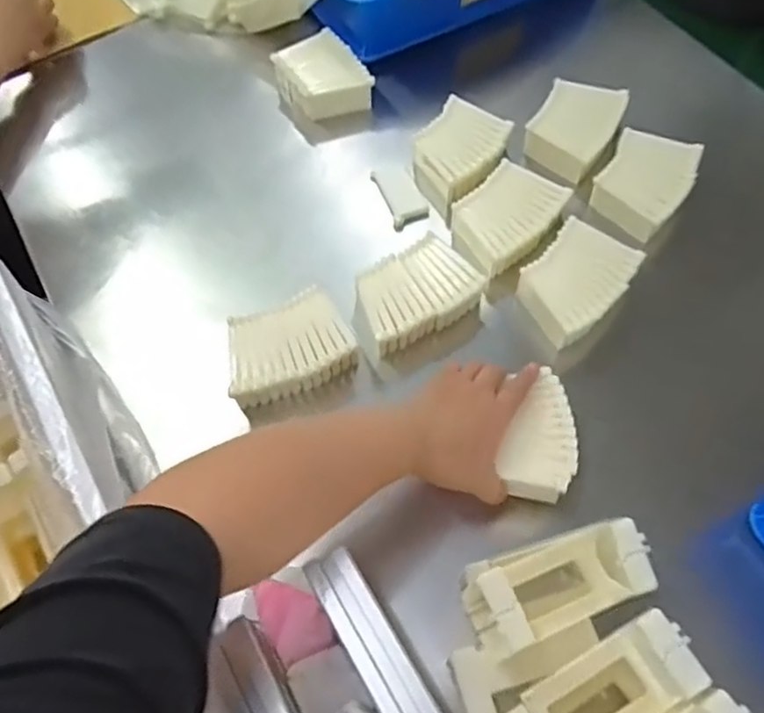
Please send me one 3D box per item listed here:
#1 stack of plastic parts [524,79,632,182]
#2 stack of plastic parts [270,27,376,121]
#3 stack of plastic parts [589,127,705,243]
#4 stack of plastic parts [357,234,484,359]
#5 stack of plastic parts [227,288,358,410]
[{"bbox_3d":[0.209,-0.247,0.743,0.083,0.034,0.106,26,65,15],"label":"stack of plastic parts"},{"bbox_3d":[-0.068,-0.320,0.798,0.080,0.043,0.108,-32,65,-15],"label":"stack of plastic parts"},{"bbox_3d":[0.265,-0.176,0.705,0.088,0.036,0.108,30,66,17],"label":"stack of plastic parts"},{"bbox_3d":[0.030,-0.054,0.663,0.117,0.052,0.087,-28,64,-13],"label":"stack of plastic parts"},{"bbox_3d":[-0.087,-0.006,0.635,0.116,0.052,0.080,-19,62,-9],"label":"stack of plastic parts"}]

